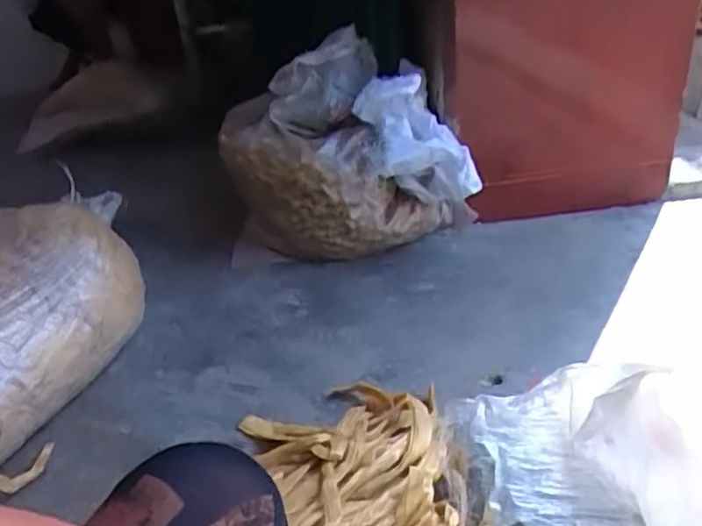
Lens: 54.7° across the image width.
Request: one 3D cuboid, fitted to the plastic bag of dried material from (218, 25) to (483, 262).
[{"bbox_3d":[-0.014,-0.223,1.412,0.494,0.387,0.283,-7,31,-3],"label":"plastic bag of dried material"}]

